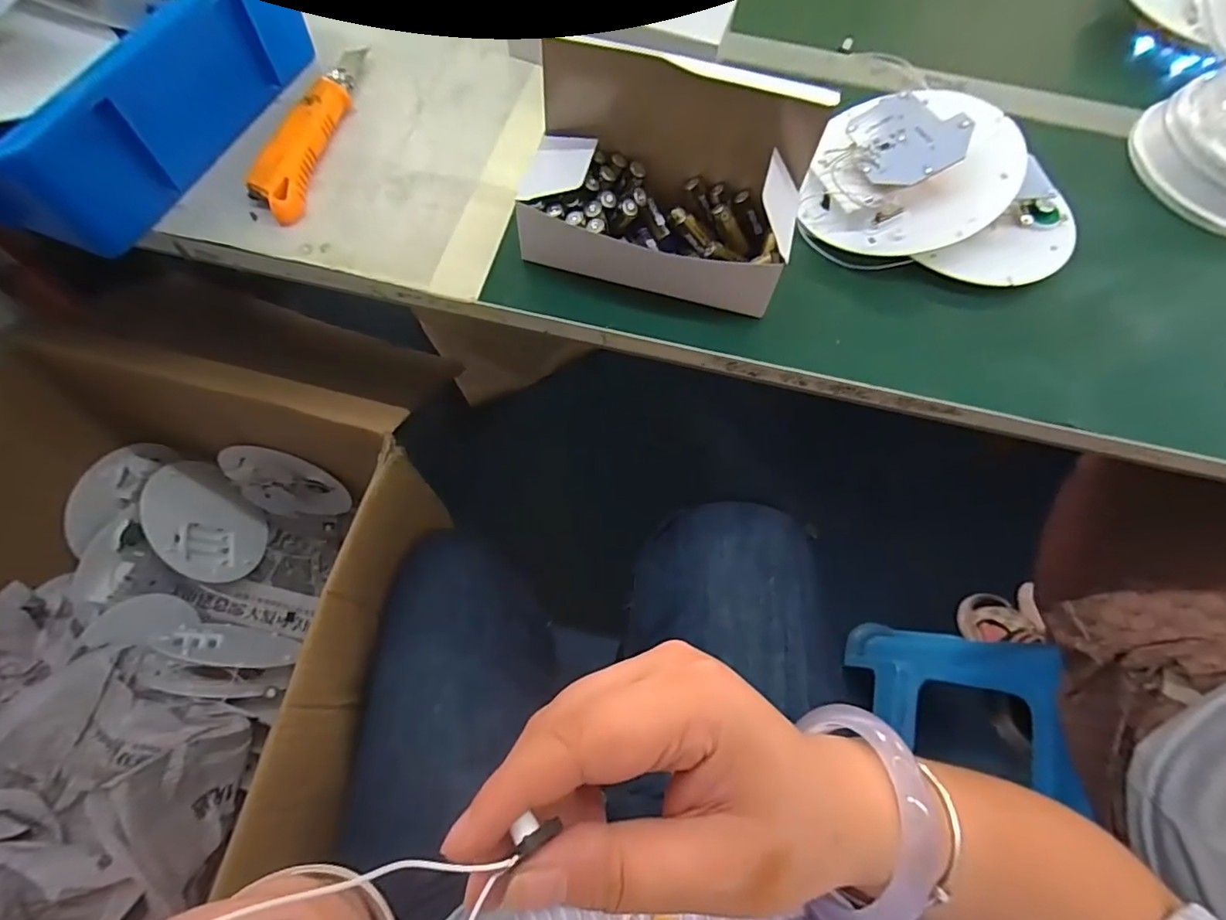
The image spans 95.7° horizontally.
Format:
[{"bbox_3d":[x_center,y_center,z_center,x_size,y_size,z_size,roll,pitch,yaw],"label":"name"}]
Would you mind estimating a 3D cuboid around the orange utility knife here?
[{"bbox_3d":[-0.219,-0.244,0.403,0.033,0.024,0.169,10,68,1],"label":"orange utility knife"}]

